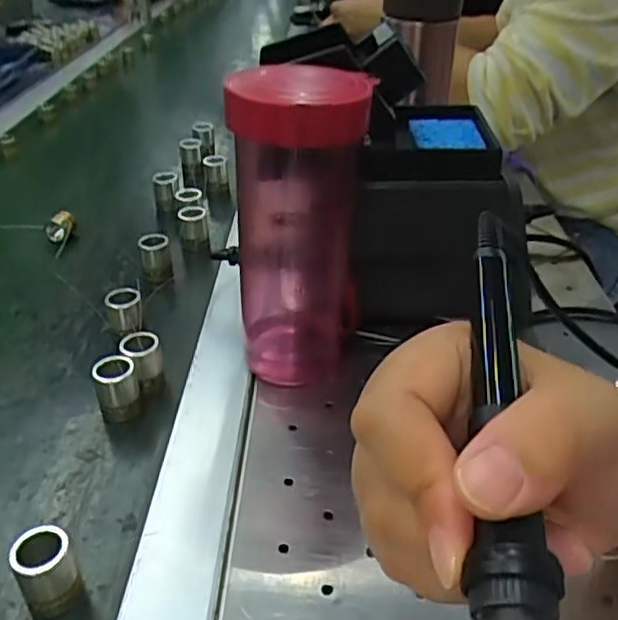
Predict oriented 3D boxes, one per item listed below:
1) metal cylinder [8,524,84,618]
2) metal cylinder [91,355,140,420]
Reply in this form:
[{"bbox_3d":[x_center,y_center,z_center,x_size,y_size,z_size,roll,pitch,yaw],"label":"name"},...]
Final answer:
[{"bbox_3d":[-0.107,0.107,0.272,0.022,0.032,0.020,0,32,0],"label":"metal cylinder"},{"bbox_3d":[-0.107,0.043,0.371,0.023,0.031,0.018,-8,33,-12],"label":"metal cylinder"}]

